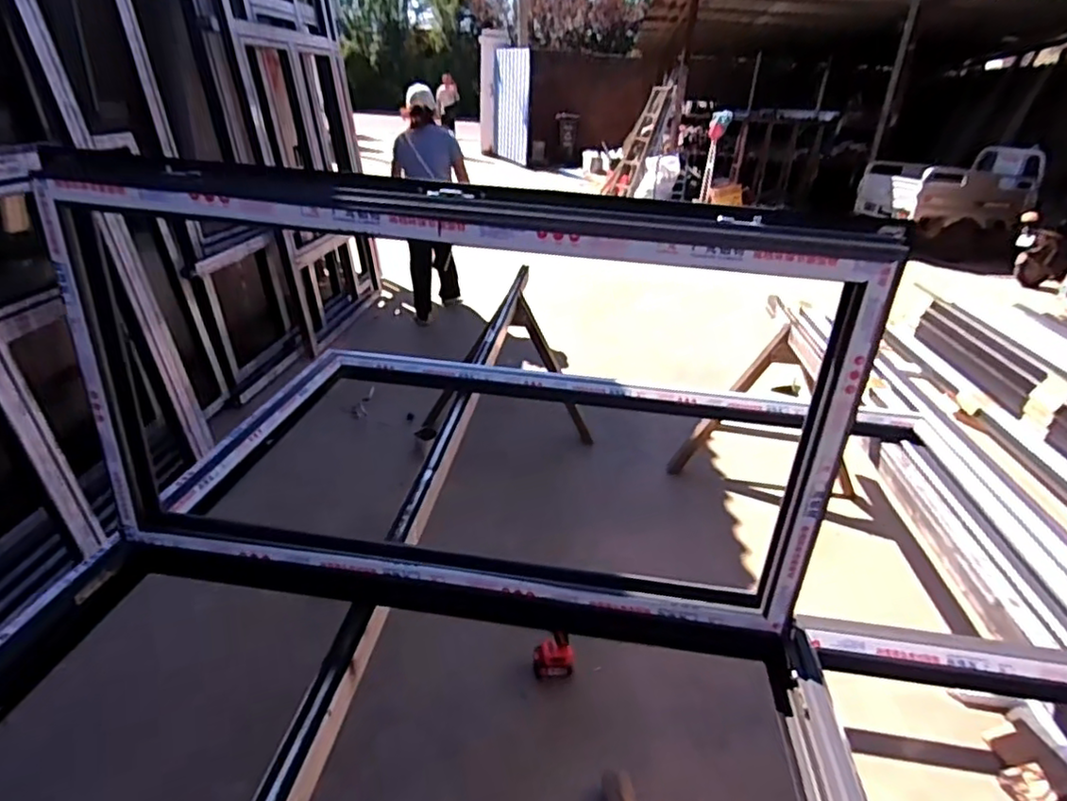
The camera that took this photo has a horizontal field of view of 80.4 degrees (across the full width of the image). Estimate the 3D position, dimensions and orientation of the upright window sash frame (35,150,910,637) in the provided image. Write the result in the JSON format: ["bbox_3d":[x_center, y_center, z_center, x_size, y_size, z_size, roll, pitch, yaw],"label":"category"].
[{"bbox_3d":[-0.122,0.011,0.931,1.097,0.620,0.085,6,27,5],"label":"upright window sash frame"}]

